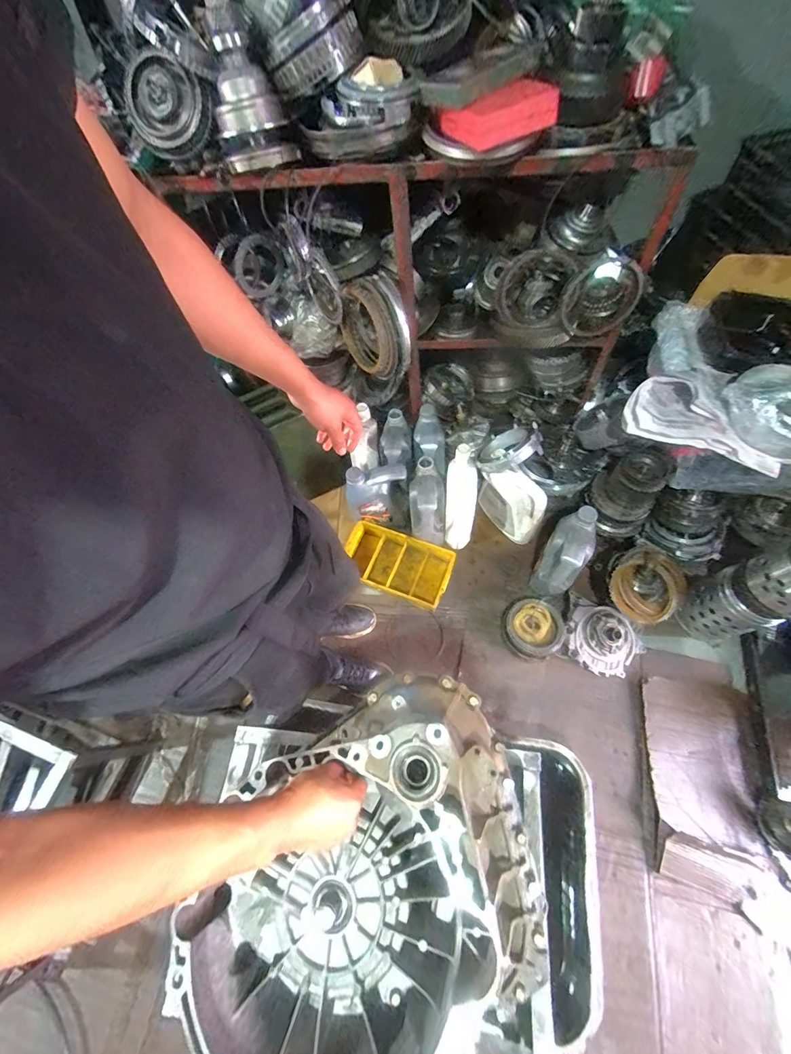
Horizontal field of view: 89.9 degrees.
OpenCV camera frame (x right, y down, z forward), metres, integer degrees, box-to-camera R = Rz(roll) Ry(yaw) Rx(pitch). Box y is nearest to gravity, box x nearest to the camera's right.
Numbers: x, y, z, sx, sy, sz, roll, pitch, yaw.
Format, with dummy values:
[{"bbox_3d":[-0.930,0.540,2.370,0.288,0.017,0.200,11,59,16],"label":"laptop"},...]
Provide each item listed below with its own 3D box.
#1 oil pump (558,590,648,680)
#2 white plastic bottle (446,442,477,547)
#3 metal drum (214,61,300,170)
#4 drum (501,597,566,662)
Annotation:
[{"bbox_3d":[0.635,0.348,1.218,0.254,0.104,0.195,20,66,15],"label":"oil pump"},{"bbox_3d":[0.211,-0.086,1.290,0.101,0.072,0.353,-1,105,-3],"label":"white plastic bottle"},{"bbox_3d":[-0.302,-0.859,0.840,0.161,0.124,0.127,-23,63,-7],"label":"metal drum"},{"bbox_3d":[0.426,0.314,1.241,0.173,0.077,0.169,-2,62,4],"label":"drum"}]

